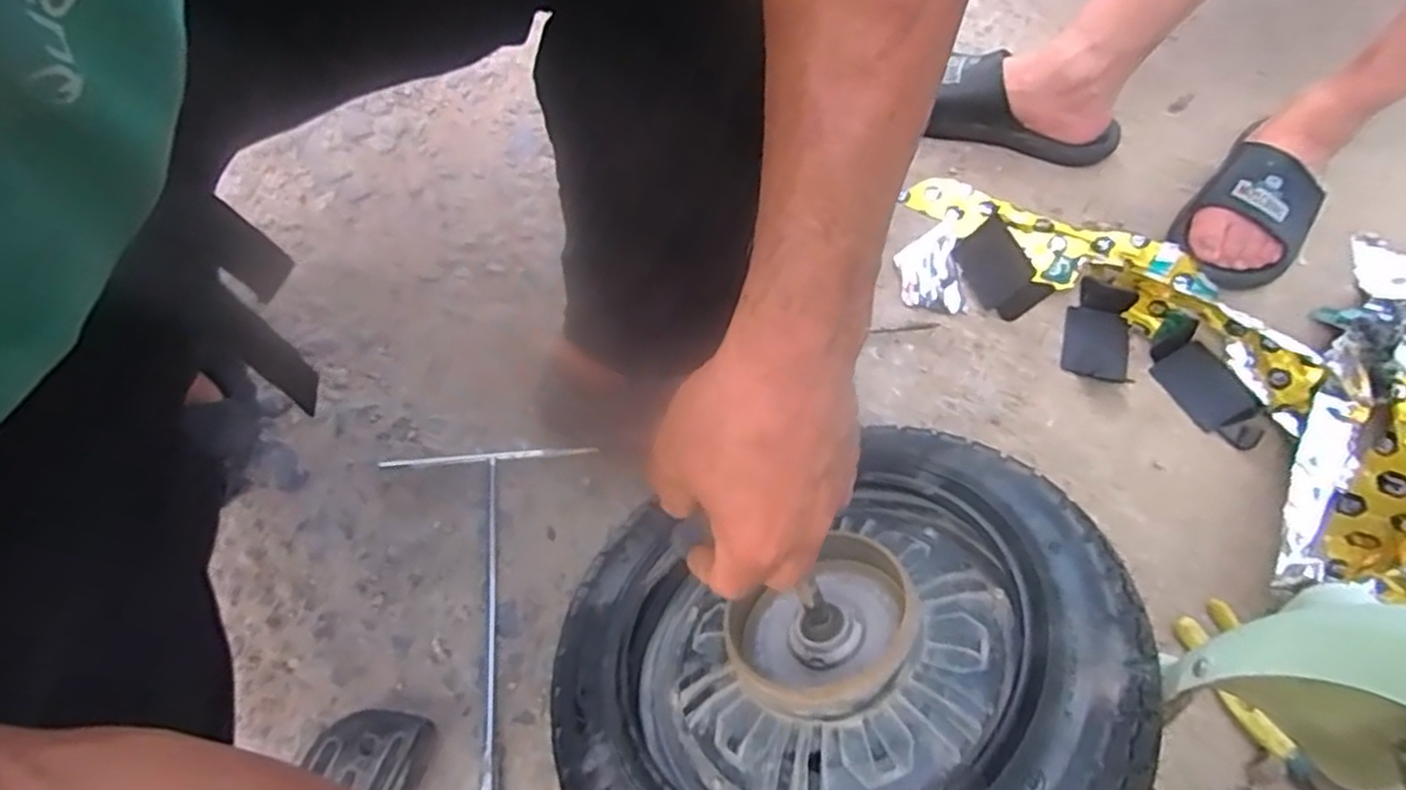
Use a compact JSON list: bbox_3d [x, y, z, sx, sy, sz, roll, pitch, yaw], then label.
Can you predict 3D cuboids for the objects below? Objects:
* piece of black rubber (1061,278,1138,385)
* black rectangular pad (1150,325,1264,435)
[{"bbox_3d":[0.393,-0.063,0.723,0.061,0.019,0.104,18,64,8],"label":"piece of black rubber"},{"bbox_3d":[0.481,-0.013,0.704,0.066,0.018,0.098,-27,66,-14],"label":"black rectangular pad"}]

